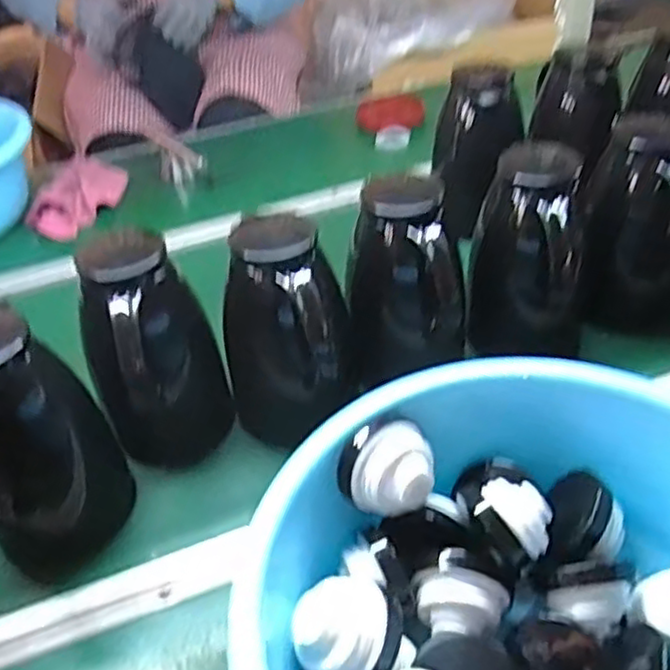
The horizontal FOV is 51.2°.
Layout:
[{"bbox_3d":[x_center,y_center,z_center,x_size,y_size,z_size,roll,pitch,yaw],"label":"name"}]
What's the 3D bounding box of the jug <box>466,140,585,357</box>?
[{"bbox_3d":[0.197,-0.088,0.709,0.109,0.180,0.116,6,41,15],"label":"jug"}]

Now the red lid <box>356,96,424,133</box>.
[{"bbox_3d":[0.097,-0.378,1.196,0.113,0.026,0.104,0,40,8],"label":"red lid"}]

